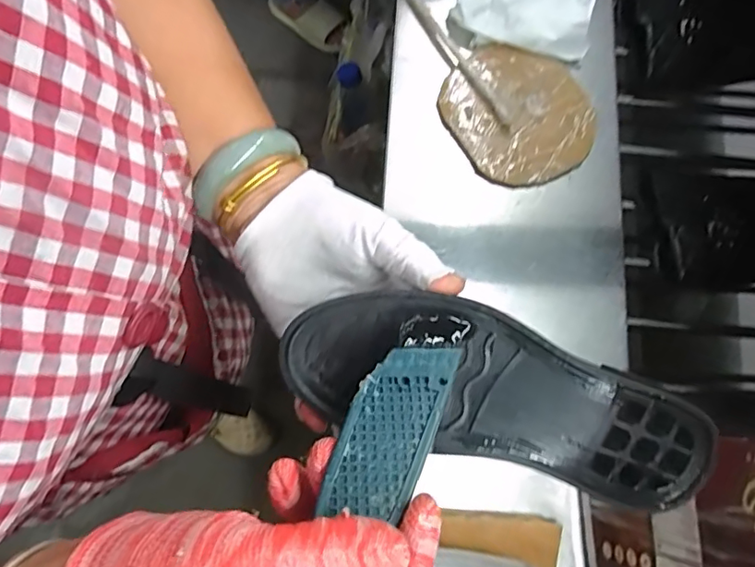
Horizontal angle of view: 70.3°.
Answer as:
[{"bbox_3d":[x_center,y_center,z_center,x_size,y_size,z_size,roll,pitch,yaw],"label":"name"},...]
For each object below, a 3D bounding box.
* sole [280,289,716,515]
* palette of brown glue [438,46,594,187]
[{"bbox_3d":[0.059,0.055,0.266,0.201,0.030,0.075,19,97,1],"label":"sole"},{"bbox_3d":[0.146,-0.177,0.557,0.144,0.015,0.153,0,76,-2],"label":"palette of brown glue"}]

